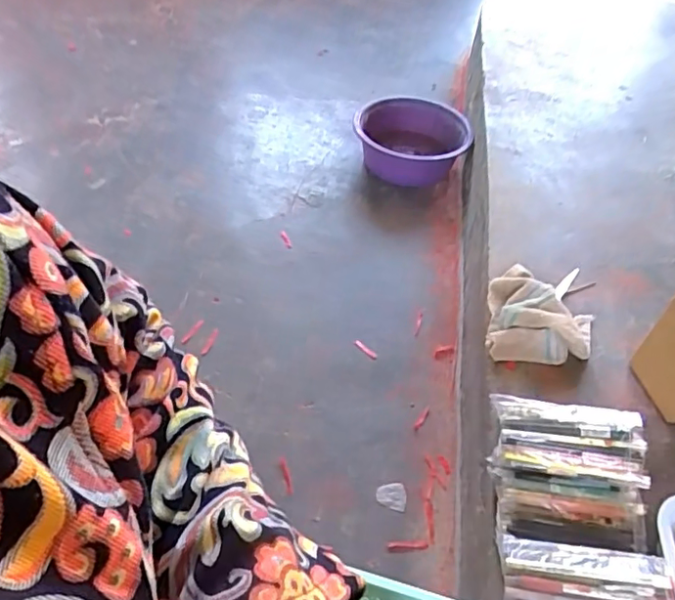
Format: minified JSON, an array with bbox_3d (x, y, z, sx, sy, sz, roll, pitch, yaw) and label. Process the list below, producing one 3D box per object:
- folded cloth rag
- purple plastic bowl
[{"bbox_3d":[0.302,0.026,0.813,0.154,0.057,0.157,13,50,4],"label":"folded cloth rag"},{"bbox_3d":[0.177,-0.377,1.323,0.265,0.109,0.229,15,49,10],"label":"purple plastic bowl"}]

